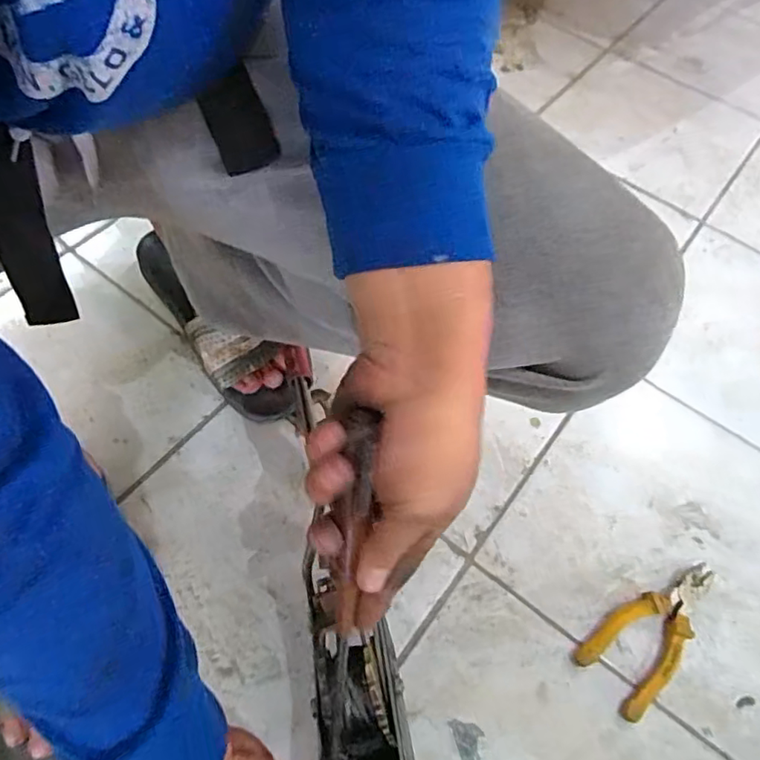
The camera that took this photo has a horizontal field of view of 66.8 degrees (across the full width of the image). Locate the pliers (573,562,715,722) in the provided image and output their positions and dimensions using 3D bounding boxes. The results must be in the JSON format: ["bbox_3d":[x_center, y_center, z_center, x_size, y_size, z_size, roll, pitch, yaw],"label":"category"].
[{"bbox_3d":[0.251,0.222,0.523,0.155,0.024,0.068,-37,69,-23],"label":"pliers"}]

